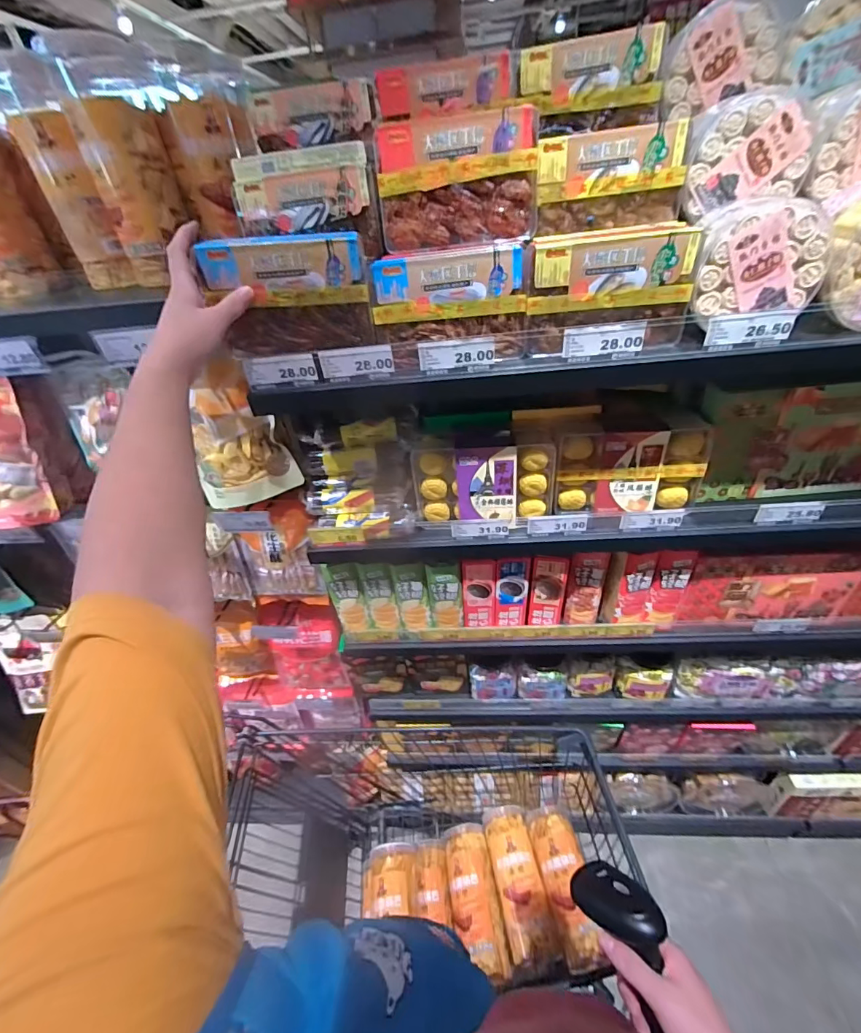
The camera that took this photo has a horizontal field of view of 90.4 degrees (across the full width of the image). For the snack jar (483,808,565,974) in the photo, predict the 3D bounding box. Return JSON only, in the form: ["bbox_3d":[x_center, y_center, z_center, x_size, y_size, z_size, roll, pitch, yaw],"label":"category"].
[{"bbox_3d":[0.192,0.787,0.942,0.094,0.080,0.282,-10,38,-2],"label":"snack jar"}]

